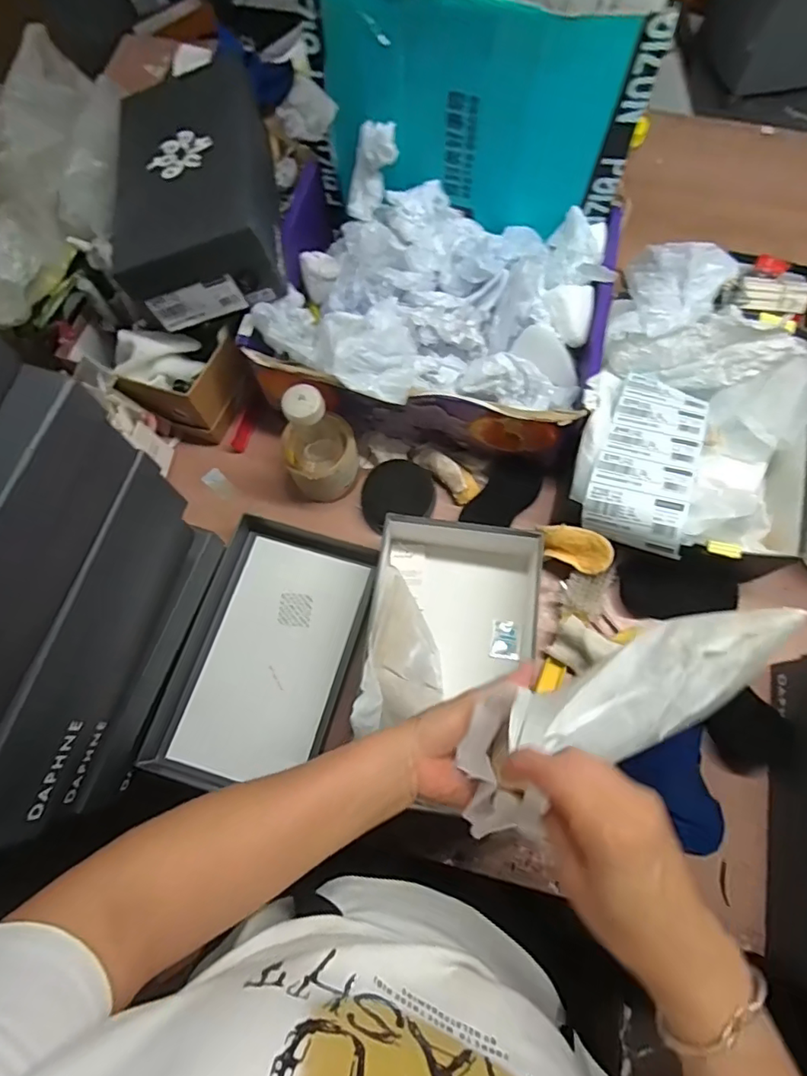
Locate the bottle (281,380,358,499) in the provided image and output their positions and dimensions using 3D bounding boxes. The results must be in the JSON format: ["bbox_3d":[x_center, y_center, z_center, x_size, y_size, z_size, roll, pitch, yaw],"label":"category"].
[{"bbox_3d":[-0.099,-0.109,0.638,0.087,0.178,0.072,-20,72,-5],"label":"bottle"}]

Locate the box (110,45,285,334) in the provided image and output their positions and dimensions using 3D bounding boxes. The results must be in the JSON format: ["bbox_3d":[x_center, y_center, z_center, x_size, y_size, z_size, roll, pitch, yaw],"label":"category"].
[{"bbox_3d":[-0.239,-0.405,0.635,0.169,0.096,0.287,-9,71,-1],"label":"box"}]

